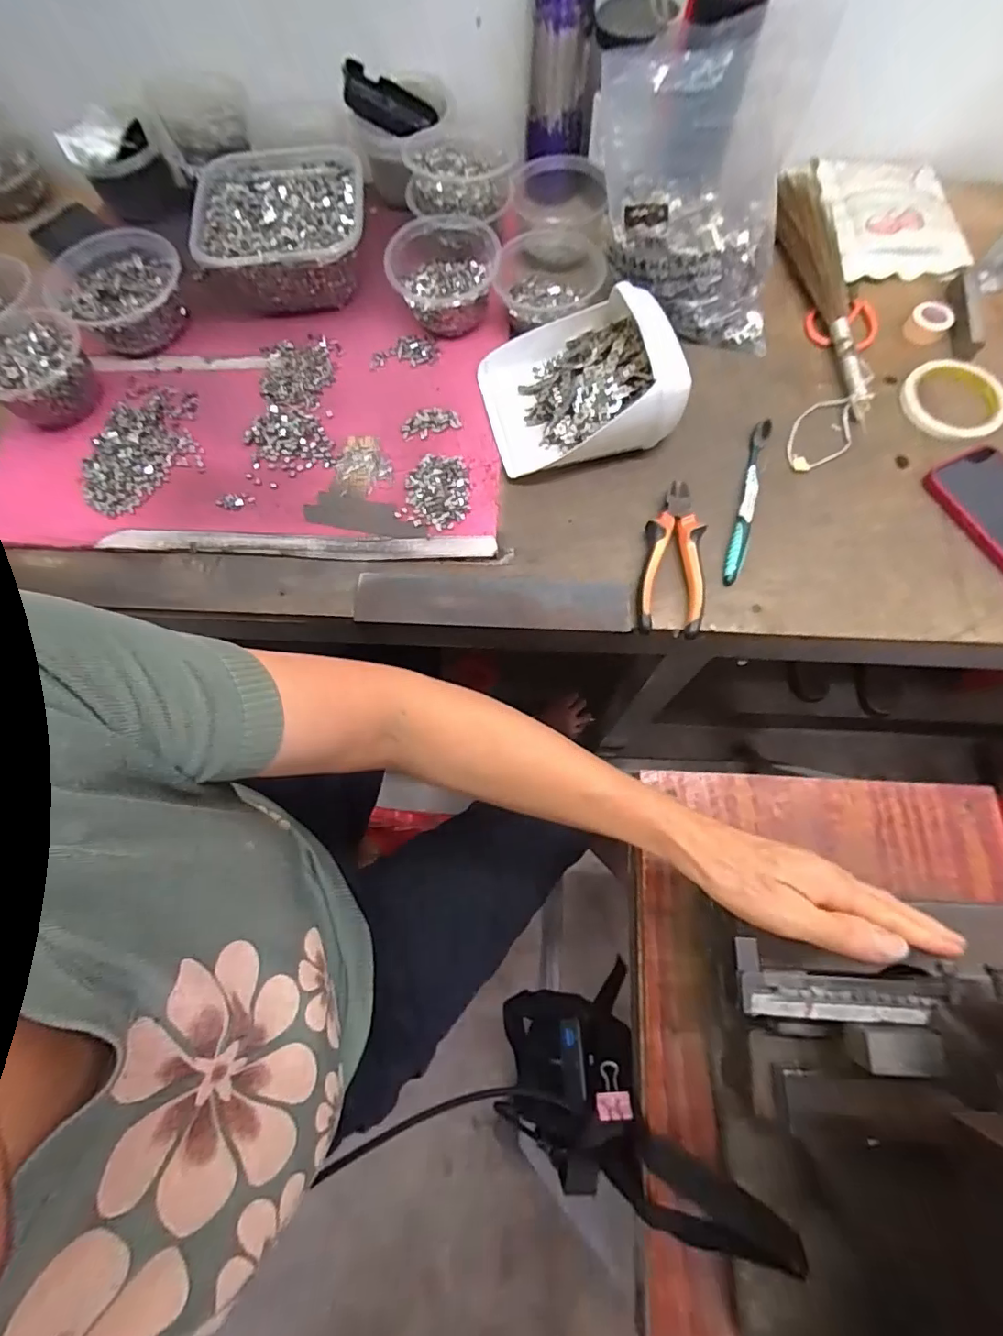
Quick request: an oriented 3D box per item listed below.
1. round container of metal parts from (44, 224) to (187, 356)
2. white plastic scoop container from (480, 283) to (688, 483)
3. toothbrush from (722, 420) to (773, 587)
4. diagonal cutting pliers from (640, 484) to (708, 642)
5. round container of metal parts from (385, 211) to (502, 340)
[{"bbox_3d":[-0.405,-0.405,0.584,0.127,0.064,0.127,-1,70,2],"label":"round container of metal parts"},{"bbox_3d":[0.071,-0.281,0.516,0.169,0.082,0.155,-15,70,-3],"label":"white plastic scoop container"},{"bbox_3d":[0.235,-0.162,0.513,0.015,0.011,0.178,16,71,8],"label":"toothbrush"},{"bbox_3d":[0.159,-0.102,0.491,0.056,0.024,0.148,9,70,5],"label":"diagonal cutting pliers"},{"bbox_3d":[-0.059,-0.415,0.571,0.112,0.063,0.105,-1,70,2],"label":"round container of metal parts"}]

